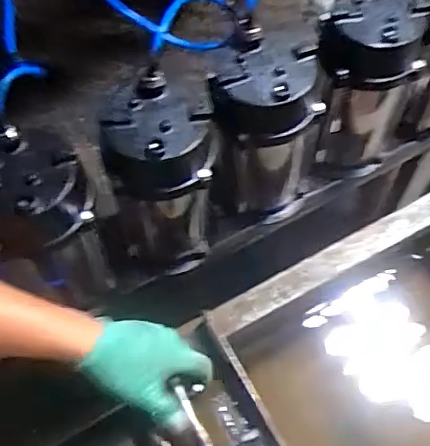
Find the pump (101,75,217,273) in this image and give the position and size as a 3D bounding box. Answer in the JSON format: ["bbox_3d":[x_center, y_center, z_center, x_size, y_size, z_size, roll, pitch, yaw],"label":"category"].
[{"bbox_3d":[-0.058,-0.044,0.693,0.115,0.285,0.110,-1,61,1],"label":"pump"}]

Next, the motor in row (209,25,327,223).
[{"bbox_3d":[0.064,-0.103,0.716,0.117,0.248,0.102,5,61,4],"label":"motor in row"}]

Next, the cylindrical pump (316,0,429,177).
[{"bbox_3d":[0.197,-0.173,0.756,0.117,0.250,0.128,23,64,13],"label":"cylindrical pump"}]

